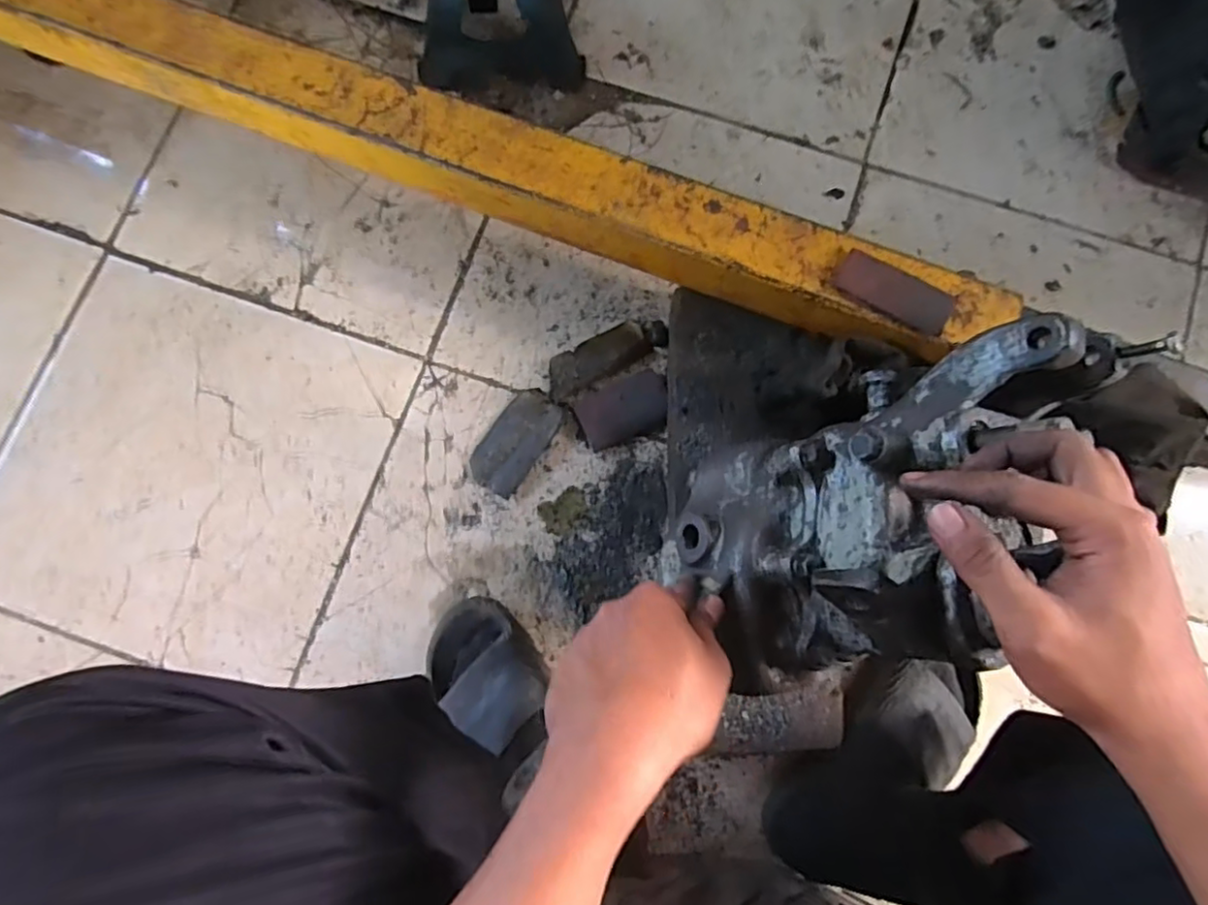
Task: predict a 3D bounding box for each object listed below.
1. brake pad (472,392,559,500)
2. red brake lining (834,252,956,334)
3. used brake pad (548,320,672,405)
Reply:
[{"bbox_3d":[-0.099,-0.014,0.715,0.062,0.019,0.119,32,82,5],"label":"brake pad"},{"bbox_3d":[0.257,-0.142,0.571,0.102,0.006,0.042,29,82,4],"label":"red brake lining"},{"bbox_3d":[0.002,-0.111,0.732,0.147,0.007,0.050,-28,81,-5],"label":"used brake pad"}]

